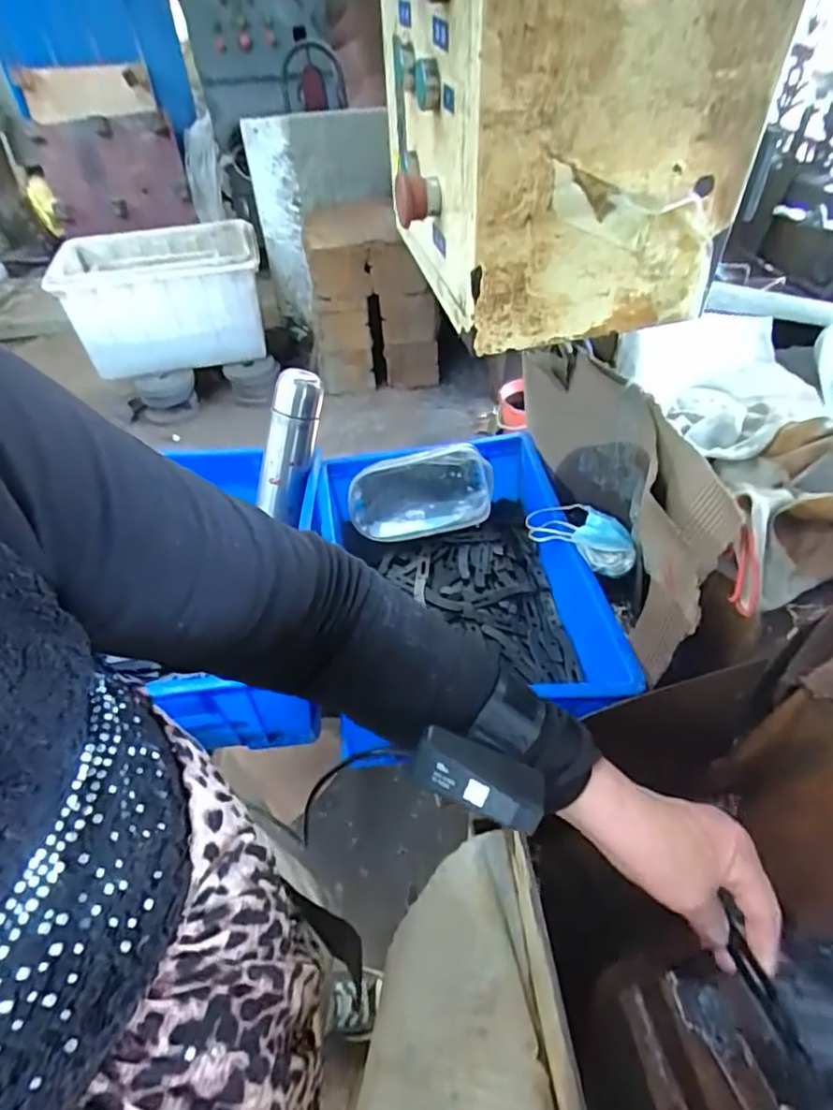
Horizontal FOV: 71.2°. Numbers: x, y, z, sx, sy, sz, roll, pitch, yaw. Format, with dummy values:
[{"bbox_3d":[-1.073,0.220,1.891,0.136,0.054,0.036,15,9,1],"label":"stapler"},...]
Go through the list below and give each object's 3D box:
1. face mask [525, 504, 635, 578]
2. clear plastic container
[{"bbox_3d":[0.189,-0.026,0.673,0.133,0.045,0.053,35,57,28],"label":"face mask"},{"bbox_3d":[0.007,-0.086,0.824,0.195,0.112,0.055,-12,7,7],"label":"clear plastic container"}]

